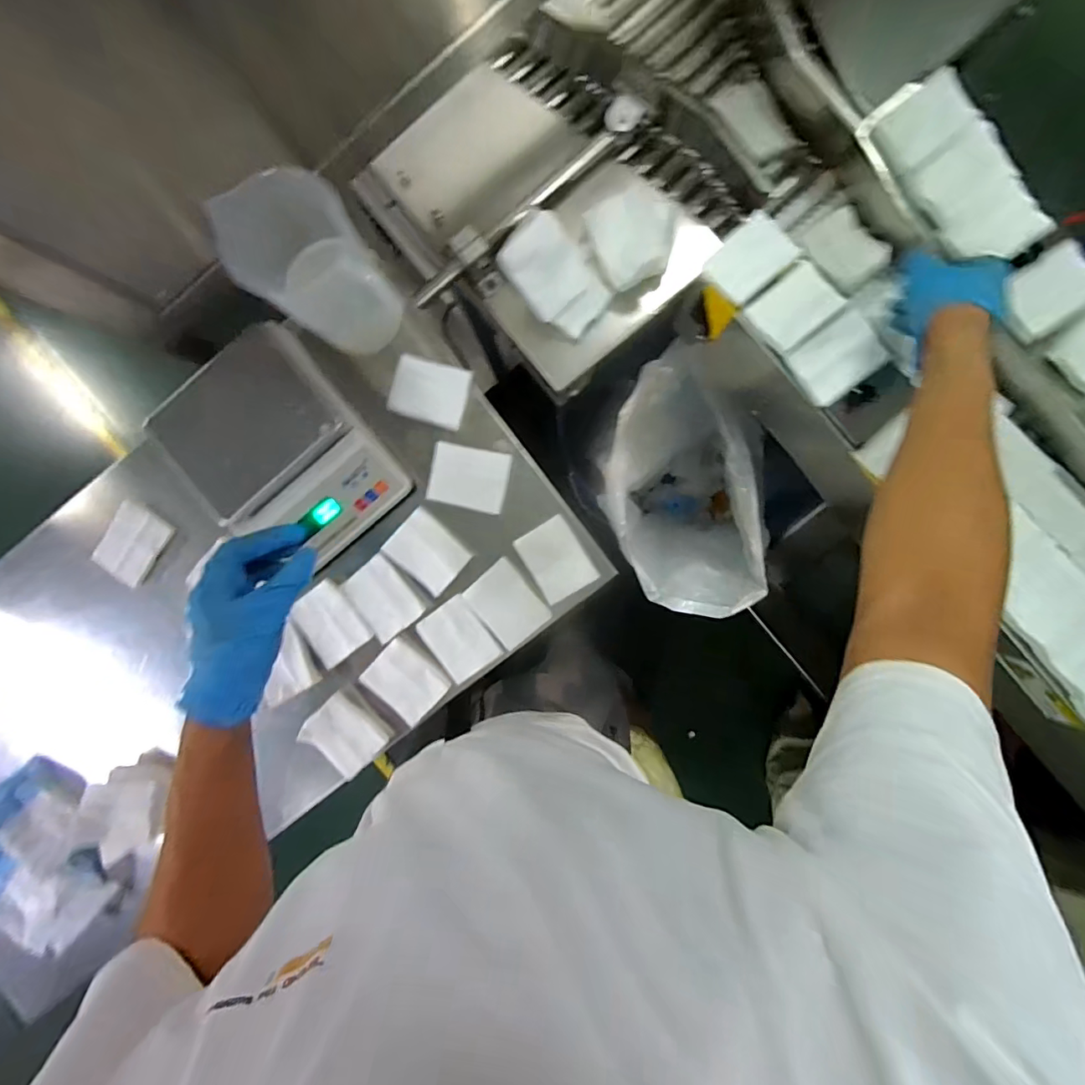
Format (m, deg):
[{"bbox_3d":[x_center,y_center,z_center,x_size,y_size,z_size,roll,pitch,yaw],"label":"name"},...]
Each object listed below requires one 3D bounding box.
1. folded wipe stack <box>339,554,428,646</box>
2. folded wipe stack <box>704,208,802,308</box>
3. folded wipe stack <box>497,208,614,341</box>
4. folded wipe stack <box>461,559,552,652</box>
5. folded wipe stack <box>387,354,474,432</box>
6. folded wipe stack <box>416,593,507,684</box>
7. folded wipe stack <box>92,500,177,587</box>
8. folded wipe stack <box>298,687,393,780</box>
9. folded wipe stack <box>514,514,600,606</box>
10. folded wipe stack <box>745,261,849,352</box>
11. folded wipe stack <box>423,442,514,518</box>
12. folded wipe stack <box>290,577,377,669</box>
[{"bbox_3d":[-0.194,0.069,0.602,0.064,0.019,0.088,-36,89,1],"label":"folded wipe stack"},{"bbox_3d":[0.232,-0.317,0.551,0.094,0.016,0.066,-43,90,2],"label":"folded wipe stack"},{"bbox_3d":[0.016,-0.300,0.567,0.080,0.015,0.139,-45,131,11],"label":"folded wipe stack"},{"bbox_3d":[-0.043,0.075,0.597,0.070,0.013,0.090,-40,89,1],"label":"folded wipe stack"},{"bbox_3d":[-0.135,-0.181,0.593,0.087,0.022,0.070,15,91,1],"label":"folded wipe stack"},{"bbox_3d":[-0.101,0.117,0.597,0.069,0.009,0.089,-38,89,1],"label":"folded wipe stack"},{"bbox_3d":[-0.507,0.000,0.608,0.070,0.013,0.093,35,91,1],"label":"folded wipe stack"},{"bbox_3d":[-0.240,0.236,0.606,0.075,0.033,0.092,-45,89,1],"label":"folded wipe stack"},{"bbox_3d":[0.017,0.021,0.591,0.066,0.015,0.089,-33,89,1],"label":"folded wipe stack"},{"bbox_3d":[0.280,-0.261,0.539,0.099,0.019,0.065,-41,90,2],"label":"folded wipe stack"},{"bbox_3d":[-0.088,-0.077,0.593,0.090,0.016,0.072,12,91,1],"label":"folded wipe stack"},{"bbox_3d":[-0.258,0.099,0.602,0.069,0.017,0.088,-37,89,1],"label":"folded wipe stack"}]

